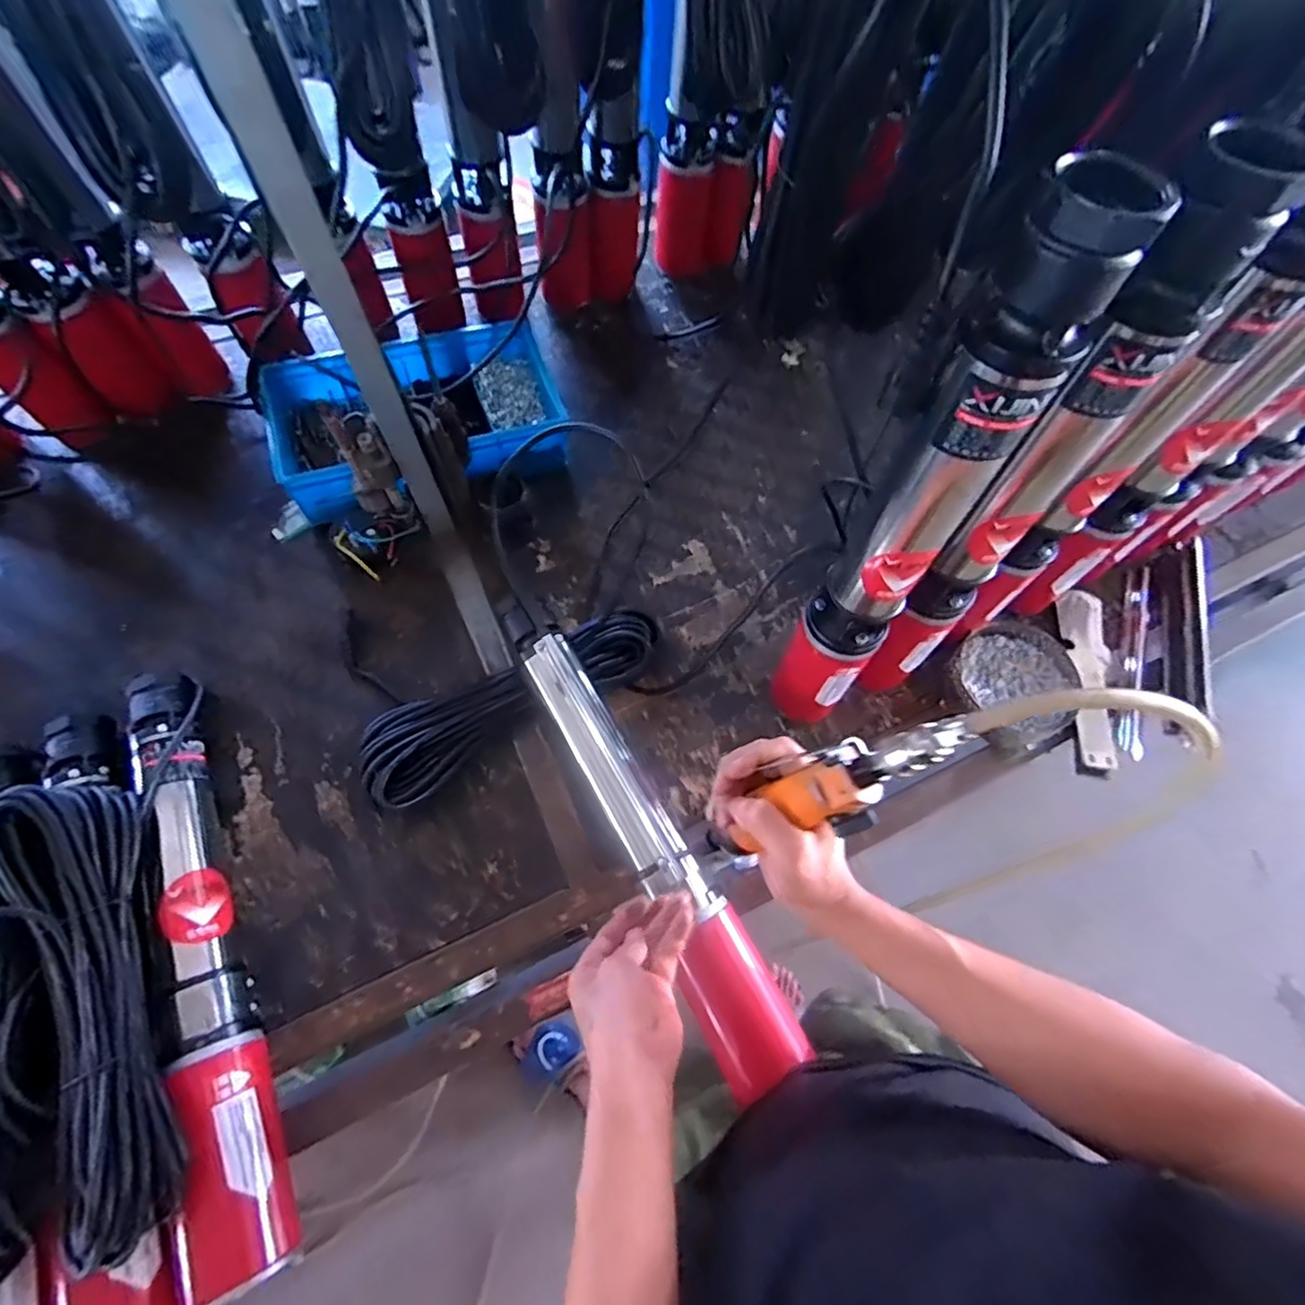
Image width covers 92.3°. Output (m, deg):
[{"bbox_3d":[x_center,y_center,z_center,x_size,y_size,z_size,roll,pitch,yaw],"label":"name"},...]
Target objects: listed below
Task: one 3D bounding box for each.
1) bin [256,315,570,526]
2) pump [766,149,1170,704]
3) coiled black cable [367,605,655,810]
[{"bbox_3d":[-0.292,-0.288,0.808,0.348,0.105,0.259,-18,66,-11],"label":"bin"},{"bbox_3d":[0.183,-0.078,0.470,0.075,0.474,0.071,35,68,12],"label":"pump"},{"bbox_3d":[-0.144,0.049,0.676,0.339,0.068,0.104,-26,68,-14],"label":"coiled black cable"}]

